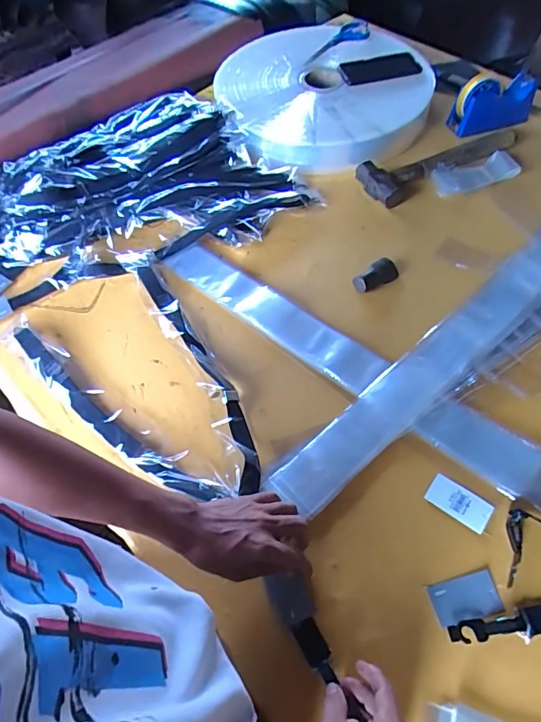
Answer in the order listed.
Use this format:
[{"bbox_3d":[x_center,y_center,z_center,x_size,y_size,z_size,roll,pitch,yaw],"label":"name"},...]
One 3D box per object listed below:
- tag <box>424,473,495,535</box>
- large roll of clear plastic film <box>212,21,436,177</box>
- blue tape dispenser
[{"bbox_3d":[0.229,0.172,0.550,0.072,0.004,0.039,31,64,22],"label":"tag"},{"bbox_3d":[0.099,-0.569,0.967,0.423,0.080,0.423,-2,57,3],"label":"large roll of clear plastic film"},{"bbox_3d":[0.455,-0.525,0.918,0.170,0.089,0.069,-18,58,-7],"label":"blue tape dispenser"}]

